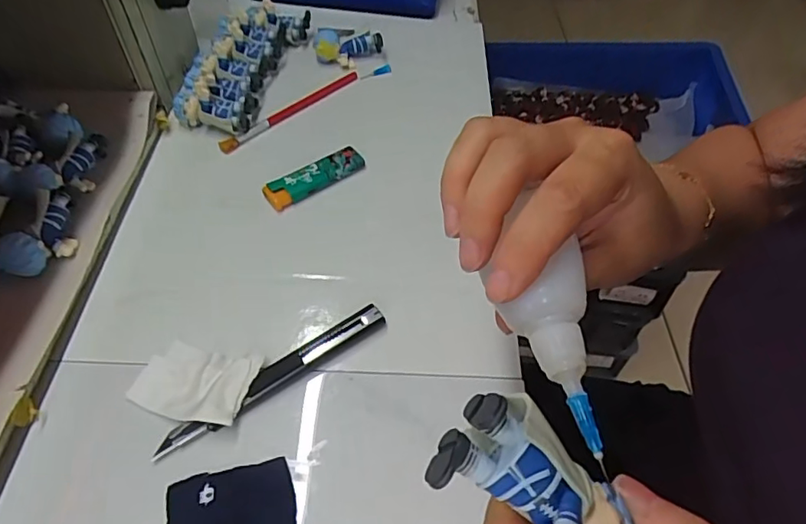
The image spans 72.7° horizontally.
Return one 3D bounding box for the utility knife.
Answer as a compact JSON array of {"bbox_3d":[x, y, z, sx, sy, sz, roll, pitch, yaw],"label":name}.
[{"bbox_3d":[-0.072,0.065,0.314,0.142,0.012,0.015,-29,57,-25],"label":"utility knife"}]

